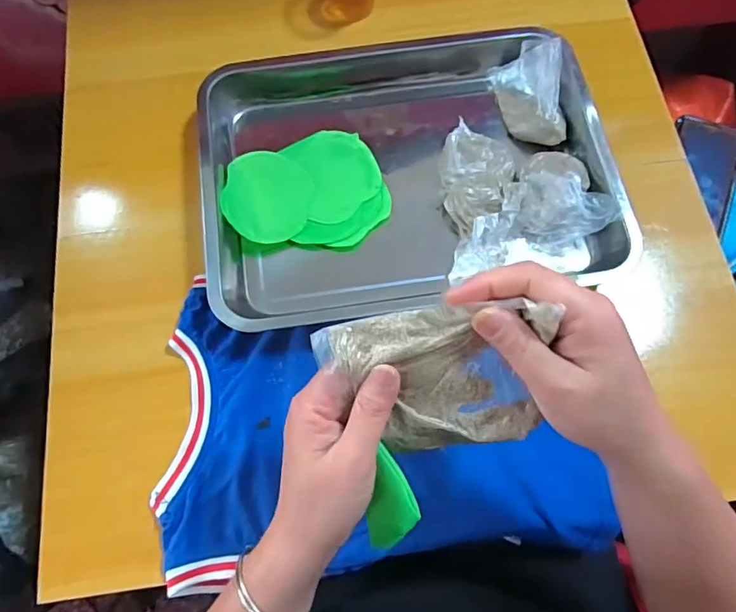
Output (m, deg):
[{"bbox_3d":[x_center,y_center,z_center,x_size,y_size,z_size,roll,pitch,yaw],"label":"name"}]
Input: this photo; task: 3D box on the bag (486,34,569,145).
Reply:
[{"bbox_3d":[0.154,-0.199,0.470,0.050,0.043,0.096,-6,73,-2],"label":"bag"}]

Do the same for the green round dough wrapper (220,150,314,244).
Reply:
[{"bbox_3d":[-0.089,-0.098,0.443,0.074,0.006,0.091,7,67,-12],"label":"green round dough wrapper"}]

